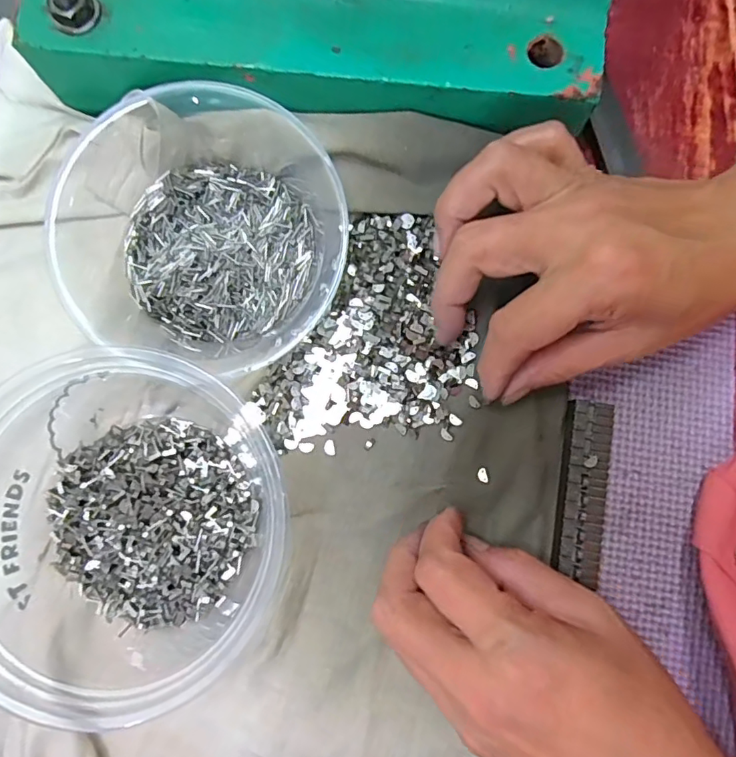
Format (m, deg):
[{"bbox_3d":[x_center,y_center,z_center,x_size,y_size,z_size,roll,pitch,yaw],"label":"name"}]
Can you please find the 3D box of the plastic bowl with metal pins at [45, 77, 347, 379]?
[{"bbox_3d":[-0.081,-0.069,0.249,0.127,0.043,0.138,0,81,1],"label":"plastic bowl with metal pins"}]

